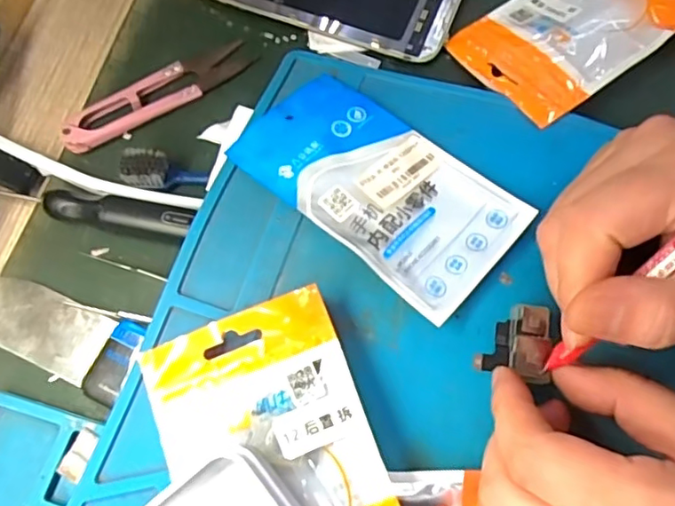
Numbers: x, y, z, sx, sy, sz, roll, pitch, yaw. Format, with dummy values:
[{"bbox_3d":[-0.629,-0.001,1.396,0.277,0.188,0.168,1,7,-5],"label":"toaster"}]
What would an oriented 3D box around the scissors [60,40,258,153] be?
[{"bbox_3d":[-0.089,-0.080,0.290,0.099,0.011,0.021,-34,70,-12],"label":"scissors"}]

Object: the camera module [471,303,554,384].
[{"bbox_3d":[0.071,0.034,0.230,0.028,0.005,0.029,13,68,7],"label":"camera module"}]

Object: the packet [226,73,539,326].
[{"bbox_3d":[0.016,-0.031,0.261,0.126,0.014,0.068,38,73,16],"label":"packet"}]

